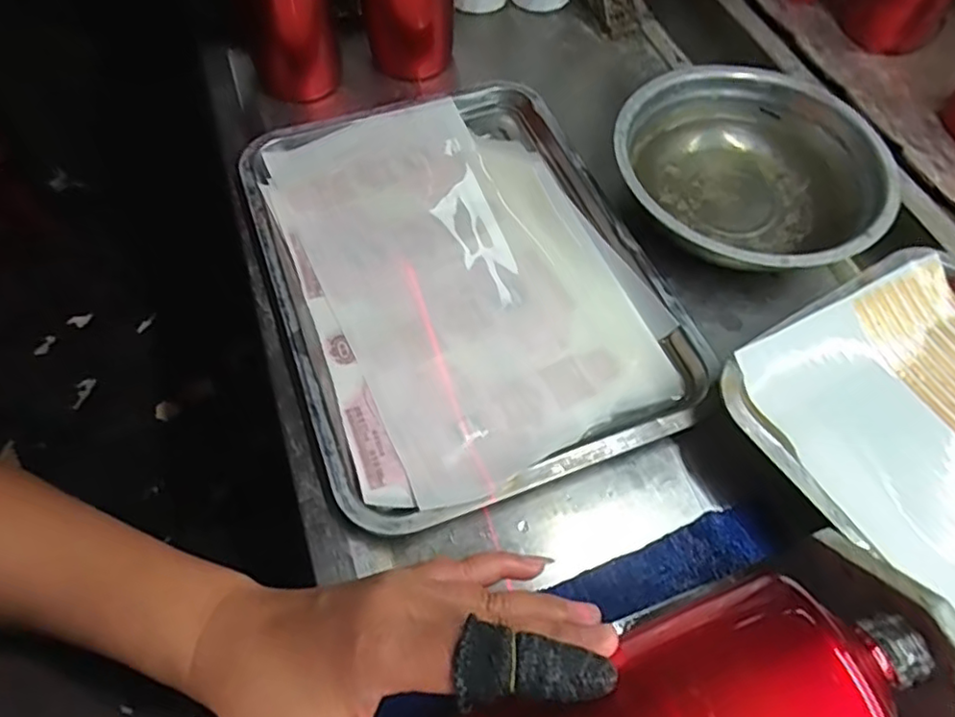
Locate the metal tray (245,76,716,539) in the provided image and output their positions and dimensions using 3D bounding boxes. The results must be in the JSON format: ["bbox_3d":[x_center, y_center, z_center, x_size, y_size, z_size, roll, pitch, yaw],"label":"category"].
[{"bbox_3d":[-0.013,-0.070,0.446,0.253,0.021,0.341,-19,61,-10],"label":"metal tray"}]

